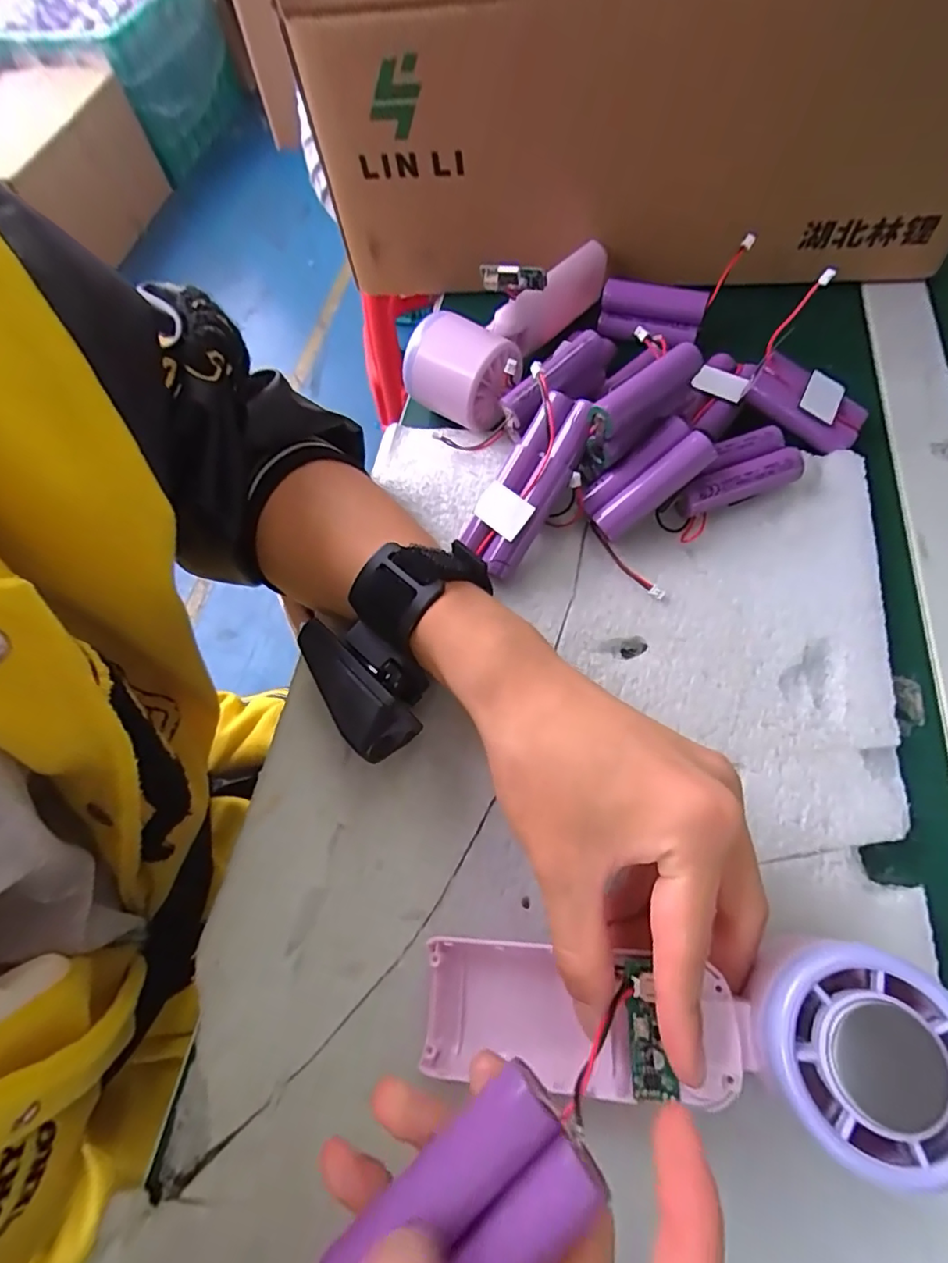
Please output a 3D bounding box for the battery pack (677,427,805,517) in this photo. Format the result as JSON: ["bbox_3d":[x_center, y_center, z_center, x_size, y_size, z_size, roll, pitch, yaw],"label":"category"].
[{"bbox_3d":[0.138,-0.085,0.302,0.067,0.023,0.031,-18,63,-5],"label":"battery pack"}]

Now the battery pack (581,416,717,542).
[{"bbox_3d":[0.089,-0.079,0.292,0.066,0.018,0.031,-41,64,18],"label":"battery pack"}]

